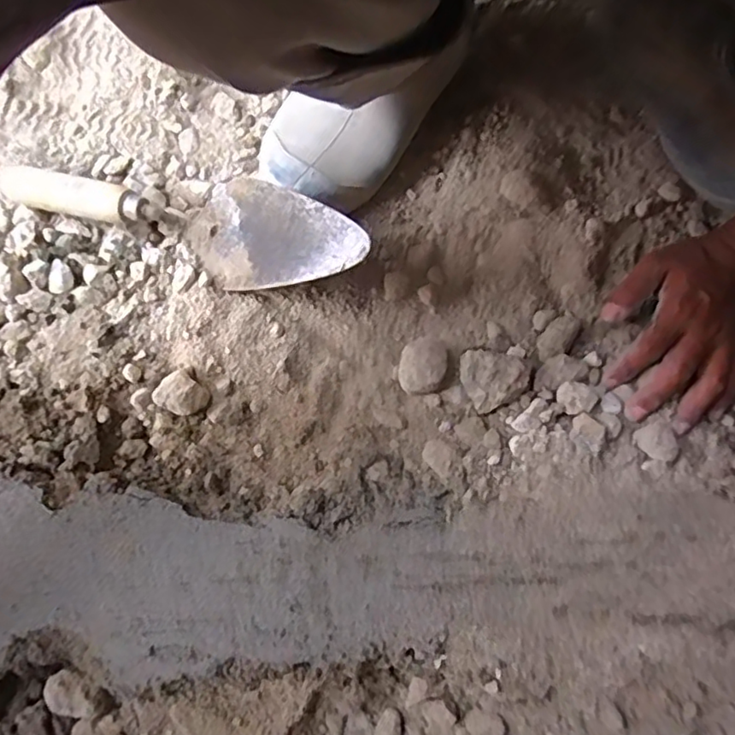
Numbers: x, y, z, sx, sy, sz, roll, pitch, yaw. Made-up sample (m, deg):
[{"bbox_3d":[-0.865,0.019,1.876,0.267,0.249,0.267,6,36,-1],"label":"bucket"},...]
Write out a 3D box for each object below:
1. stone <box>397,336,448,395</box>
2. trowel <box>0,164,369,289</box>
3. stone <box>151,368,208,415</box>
[{"bbox_3d":[0.044,-0.004,0.486,0.037,0.022,0.049,4,72,0],"label":"stone"},{"bbox_3d":[-0.146,-0.132,0.493,0.311,0.064,0.090,22,73,6],"label":"trowel"},{"bbox_3d":[-0.144,0.021,0.469,0.033,0.017,0.031,0,74,0],"label":"stone"}]

